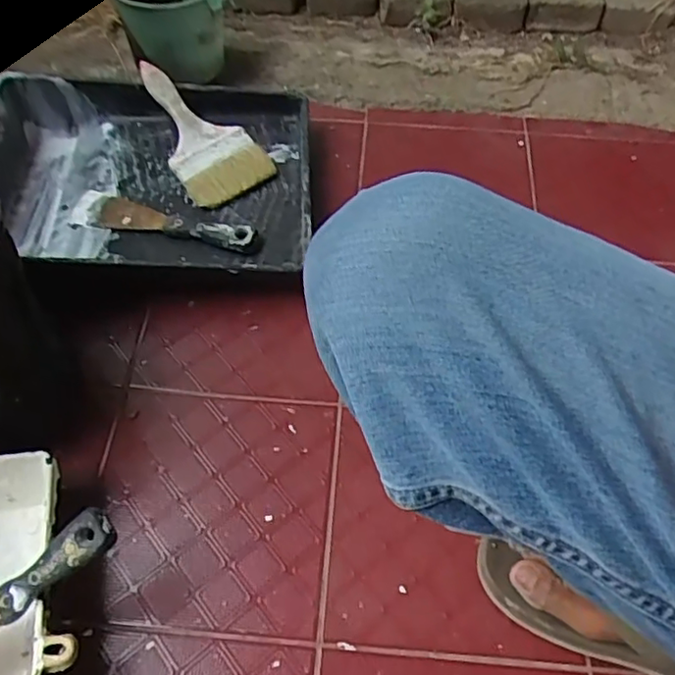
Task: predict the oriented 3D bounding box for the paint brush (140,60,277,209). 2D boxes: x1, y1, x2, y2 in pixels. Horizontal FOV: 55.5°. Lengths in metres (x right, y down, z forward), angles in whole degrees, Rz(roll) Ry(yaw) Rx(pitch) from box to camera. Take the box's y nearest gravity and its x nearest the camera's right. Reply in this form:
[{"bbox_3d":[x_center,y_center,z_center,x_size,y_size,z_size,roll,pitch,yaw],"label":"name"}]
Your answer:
[{"bbox_3d":[-0.156,-0.233,0.716,0.097,0.023,0.186,-32,83,-18],"label":"paint brush"}]

